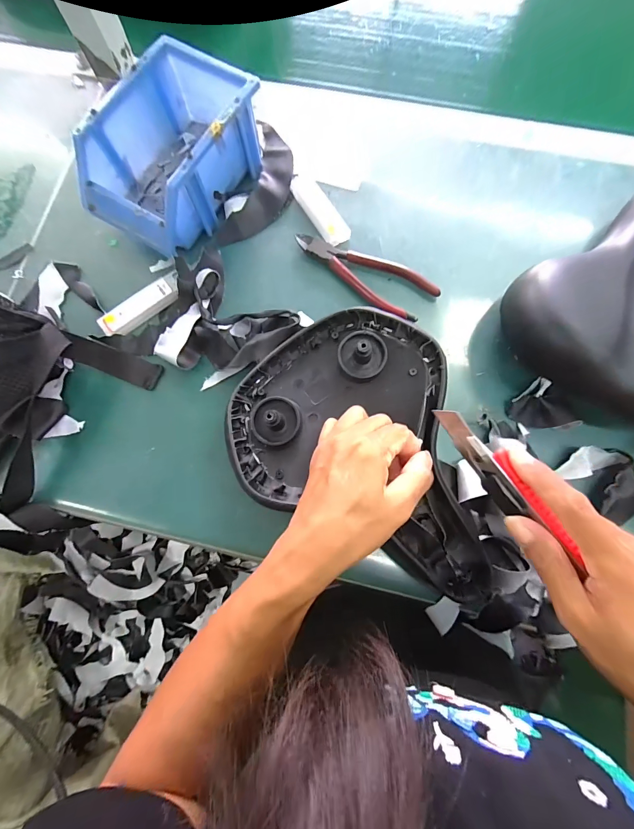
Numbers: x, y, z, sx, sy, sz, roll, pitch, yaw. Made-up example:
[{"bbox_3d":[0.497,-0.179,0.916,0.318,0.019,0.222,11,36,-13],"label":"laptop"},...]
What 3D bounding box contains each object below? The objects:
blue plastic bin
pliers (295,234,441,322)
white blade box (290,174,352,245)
[{"bbox_3d":[-0.146,-0.263,0.358,0.120,0.077,0.177,32,79,9],"label":"blue plastic bin"},{"bbox_3d":[0.052,-0.154,0.363,0.149,0.011,0.056,41,81,10],"label":"pliers"},{"bbox_3d":[0.003,-0.222,0.376,0.026,0.013,0.090,-30,77,-6],"label":"white blade box"}]

